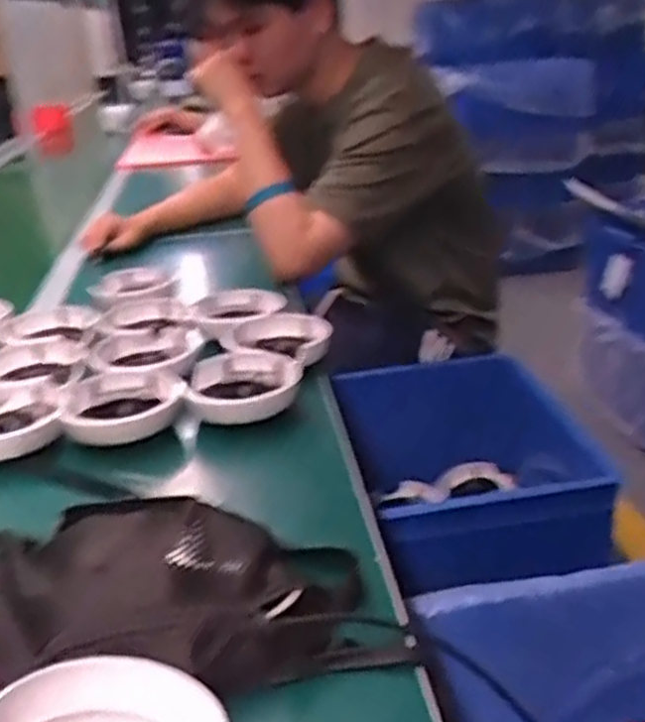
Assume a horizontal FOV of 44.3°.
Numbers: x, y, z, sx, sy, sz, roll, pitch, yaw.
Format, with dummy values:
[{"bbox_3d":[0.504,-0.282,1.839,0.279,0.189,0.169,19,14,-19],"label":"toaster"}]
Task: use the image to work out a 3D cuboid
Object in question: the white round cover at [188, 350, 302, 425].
[{"bbox_3d":[-0.079,0.024,0.815,0.111,0.027,0.113,-3,25,1],"label":"white round cover"}]

